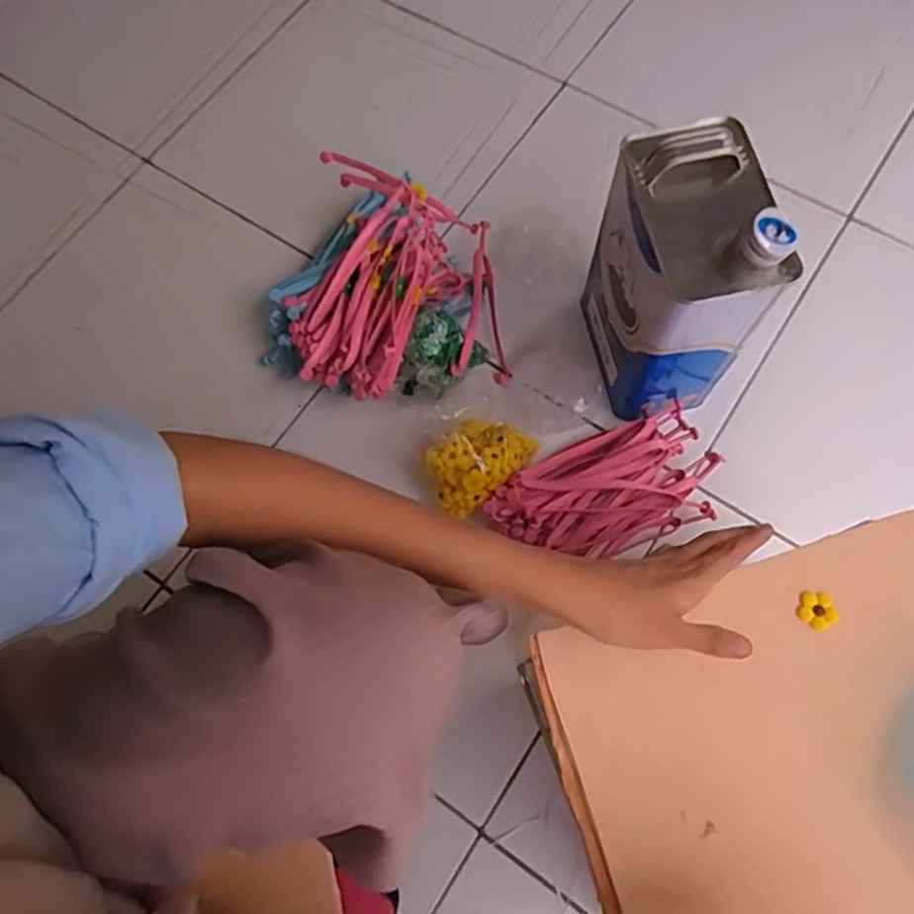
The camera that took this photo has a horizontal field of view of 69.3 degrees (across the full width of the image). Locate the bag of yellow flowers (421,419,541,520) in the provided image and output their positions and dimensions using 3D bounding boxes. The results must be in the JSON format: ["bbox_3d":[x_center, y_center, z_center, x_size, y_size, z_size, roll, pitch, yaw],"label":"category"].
[{"bbox_3d":[0.021,0.002,0.680,0.118,0.032,0.076,-40,72,-14],"label":"bag of yellow flowers"}]

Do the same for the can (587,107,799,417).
[{"bbox_3d":[0.201,-0.160,0.618,0.110,0.250,0.162,-12,71,-2],"label":"can"}]

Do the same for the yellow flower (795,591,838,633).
[{"bbox_3d":[0.229,0.098,0.421,0.024,0.007,0.024,-1,71,2],"label":"yellow flower"}]

